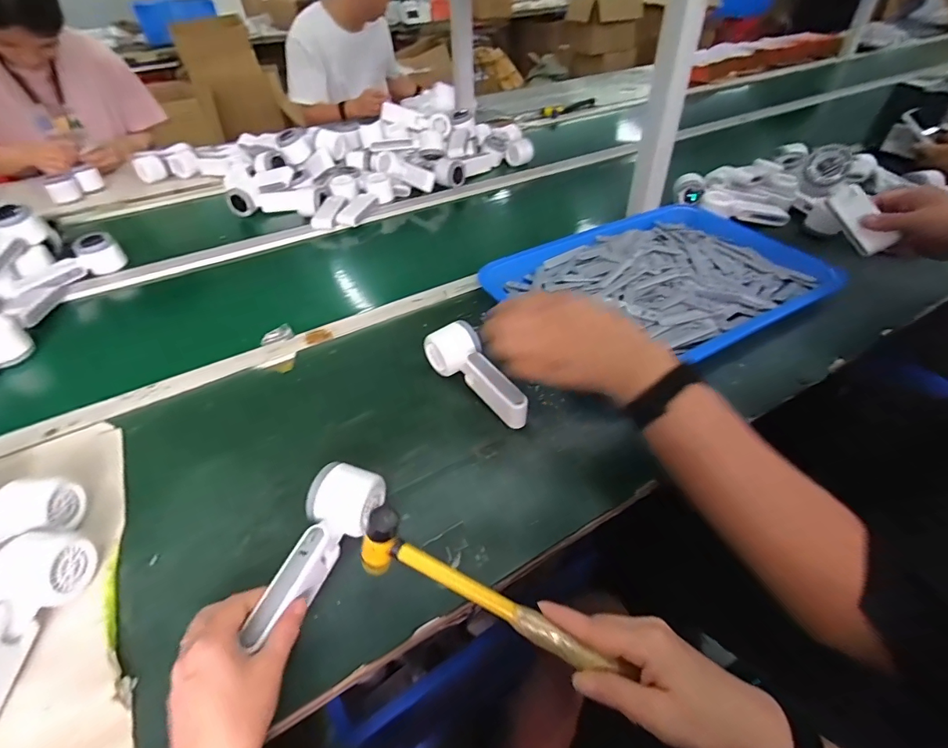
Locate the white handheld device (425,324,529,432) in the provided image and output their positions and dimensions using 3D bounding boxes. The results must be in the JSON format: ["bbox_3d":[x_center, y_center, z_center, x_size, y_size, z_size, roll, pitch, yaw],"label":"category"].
[{"bbox_3d":[0.010,0.000,0.548,0.056,0.055,0.160,-35,55,-25],"label":"white handheld device"}]

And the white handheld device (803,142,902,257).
[{"bbox_3d":[0.525,-0.247,0.636,0.035,0.063,0.170,-16,79,-13],"label":"white handheld device"}]

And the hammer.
[{"bbox_3d":[0.008,0.169,0.337,0.204,0.056,0.030,26,51,10],"label":"hammer"}]

